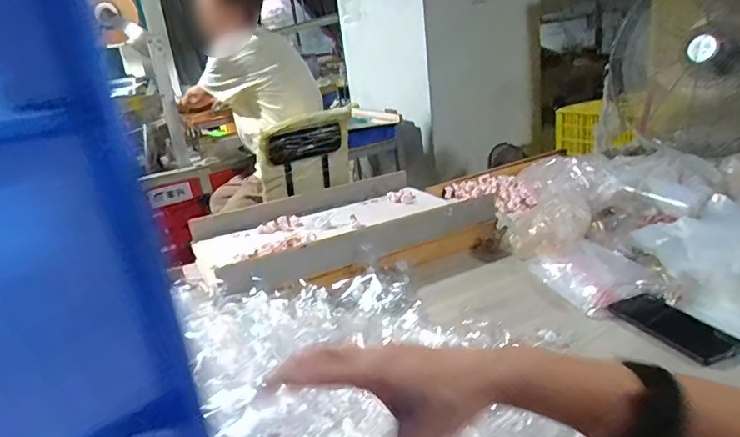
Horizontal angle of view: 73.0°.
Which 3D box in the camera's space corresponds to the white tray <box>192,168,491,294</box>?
[{"bbox_3d":[-0.063,0.026,1.111,0.594,0.105,0.417,-17,21,-26],"label":"white tray"}]

